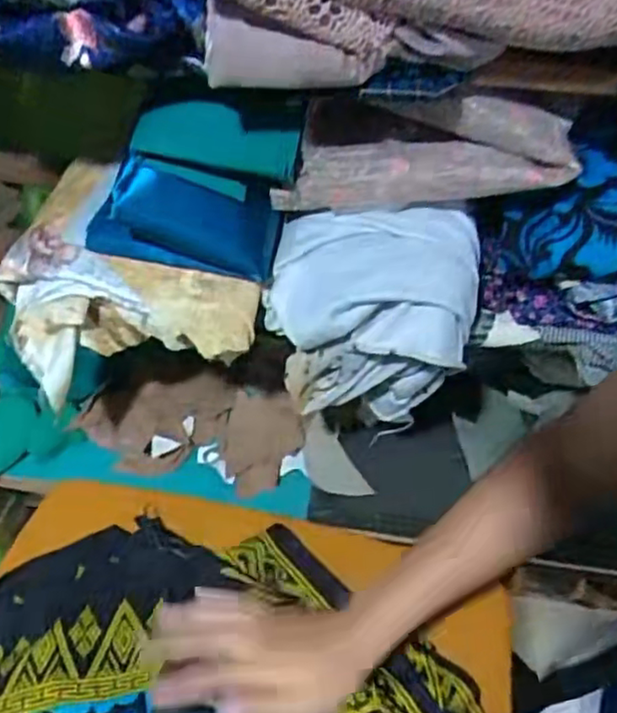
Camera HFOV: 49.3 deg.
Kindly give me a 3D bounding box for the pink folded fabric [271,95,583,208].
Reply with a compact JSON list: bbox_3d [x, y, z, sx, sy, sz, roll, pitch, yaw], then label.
[{"bbox_3d":[0.085,-0.164,0.537,0.243,0.092,0.049,-6,47,14],"label":"pink folded fabric"}]

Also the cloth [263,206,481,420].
[{"bbox_3d":[0.056,-0.031,0.609,0.183,0.174,0.124,4,48,6],"label":"cloth"}]

